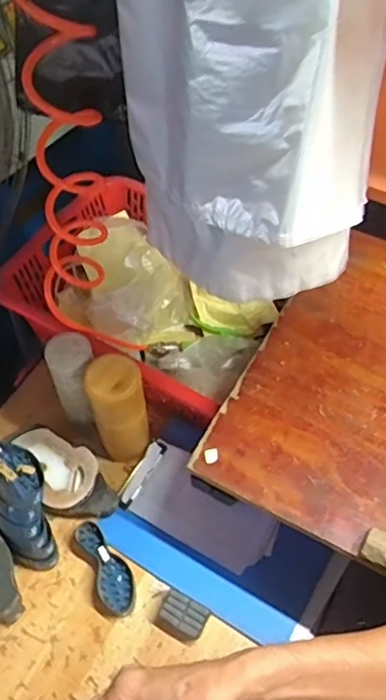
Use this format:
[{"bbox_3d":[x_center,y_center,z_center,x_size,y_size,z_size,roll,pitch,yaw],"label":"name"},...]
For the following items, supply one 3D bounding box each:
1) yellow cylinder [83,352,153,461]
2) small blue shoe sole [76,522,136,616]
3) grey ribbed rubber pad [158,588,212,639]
[{"bbox_3d":[-0.110,0.086,0.868,0.077,0.198,0.078,0,54,0],"label":"yellow cylinder"},{"bbox_3d":[-0.122,0.309,0.823,0.049,0.034,0.135,-27,58,-18],"label":"small blue shoe sole"},{"bbox_3d":[-0.011,0.360,0.786,0.064,0.037,0.046,22,57,16],"label":"grey ribbed rubber pad"}]

